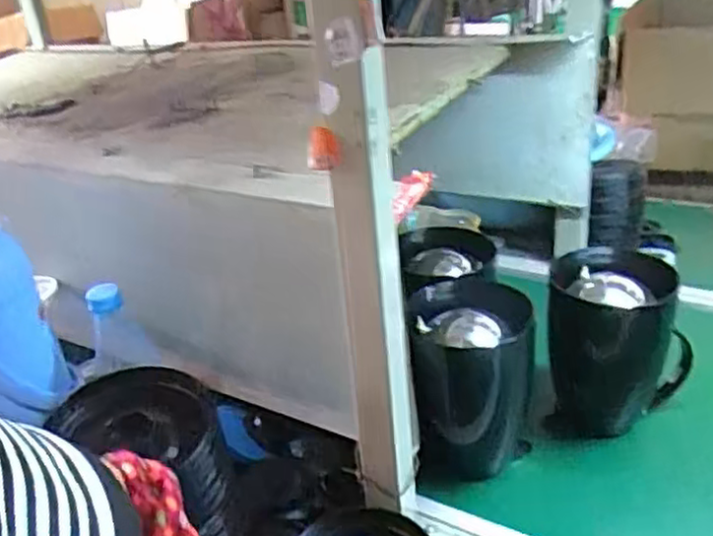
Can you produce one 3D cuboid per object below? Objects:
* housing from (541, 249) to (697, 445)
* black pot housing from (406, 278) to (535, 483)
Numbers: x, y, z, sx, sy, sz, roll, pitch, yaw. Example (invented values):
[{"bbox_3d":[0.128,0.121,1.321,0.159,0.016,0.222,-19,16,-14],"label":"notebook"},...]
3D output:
[{"bbox_3d":[0.299,0.090,0.800,0.150,0.210,0.120,10,30,28],"label":"housing"},{"bbox_3d":[0.121,0.120,0.736,0.120,0.181,0.125,-4,26,3],"label":"black pot housing"}]

